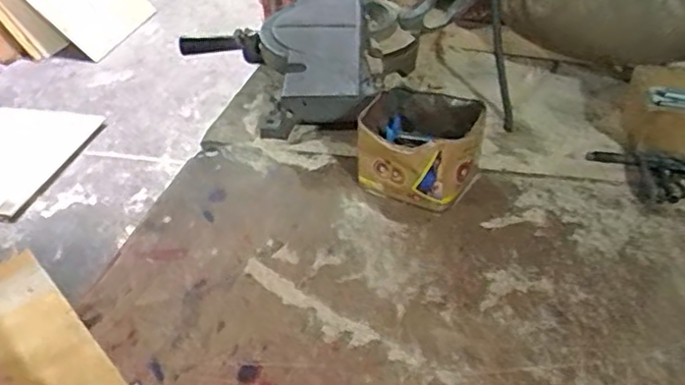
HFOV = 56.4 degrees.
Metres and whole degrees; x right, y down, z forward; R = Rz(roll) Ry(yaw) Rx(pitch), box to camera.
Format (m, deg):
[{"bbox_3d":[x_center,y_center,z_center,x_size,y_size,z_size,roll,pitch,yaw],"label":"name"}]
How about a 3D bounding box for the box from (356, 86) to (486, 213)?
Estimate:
[{"bbox_3d":[0.084,-0.047,0.704,0.126,0.086,0.106,10,39,19],"label":"box"}]

